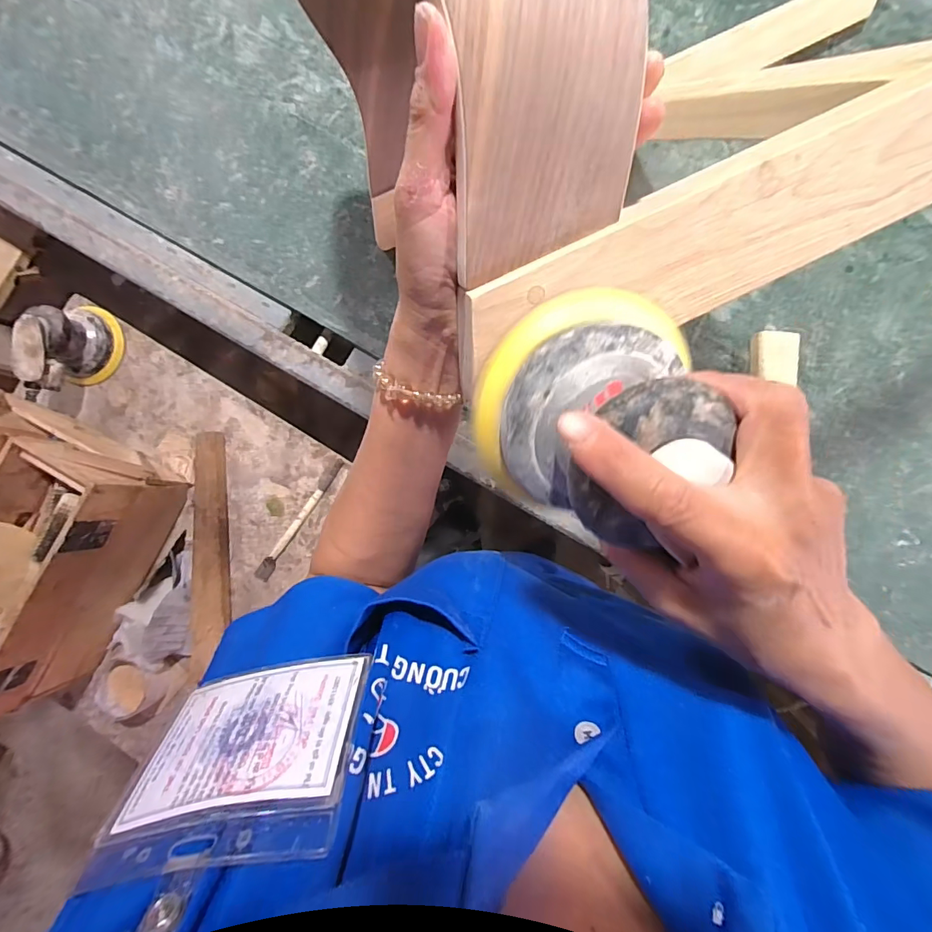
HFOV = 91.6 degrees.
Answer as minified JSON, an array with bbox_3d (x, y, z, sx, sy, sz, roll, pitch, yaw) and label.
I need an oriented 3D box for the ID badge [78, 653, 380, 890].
[{"bbox_3d":[-0.091,0.117,0.187,0.093,0.079,0.006,-12,116,3],"label":"ID badge"}]

